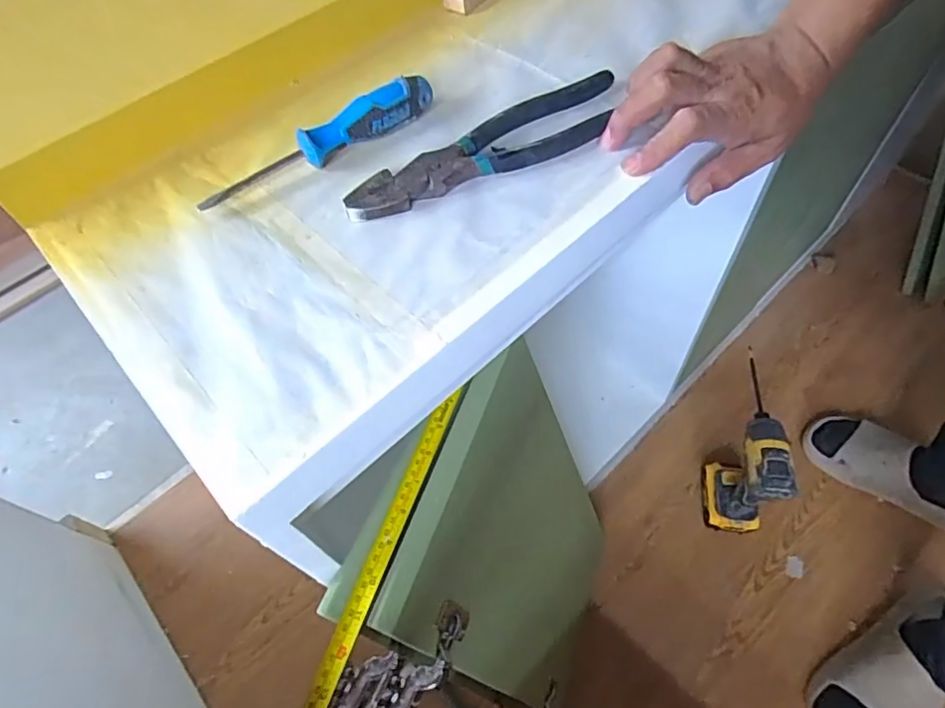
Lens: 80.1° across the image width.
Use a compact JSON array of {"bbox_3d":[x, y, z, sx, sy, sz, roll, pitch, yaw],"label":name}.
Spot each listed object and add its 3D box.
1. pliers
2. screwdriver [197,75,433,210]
[{"bbox_3d":[0.014,-0.153,0.414,0.230,0.016,0.054,-24,59,-11],"label":"pliers"},{"bbox_3d":[-0.112,-0.156,0.415,0.186,0.031,0.023,-29,60,-14],"label":"screwdriver"}]

